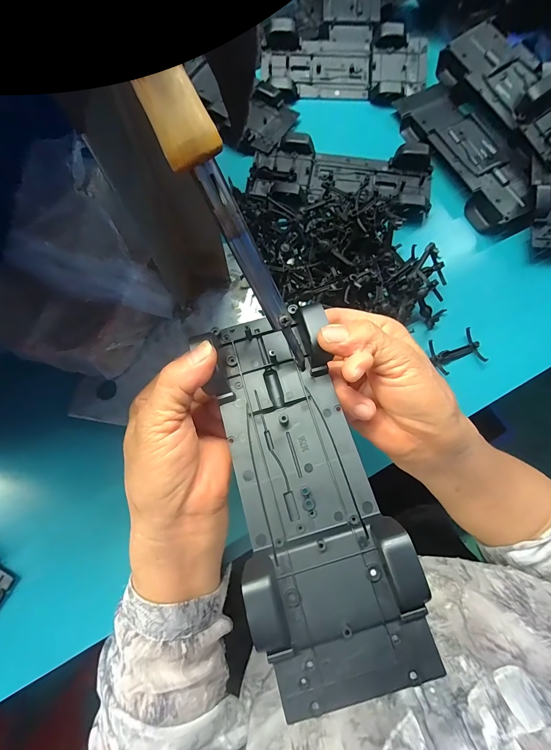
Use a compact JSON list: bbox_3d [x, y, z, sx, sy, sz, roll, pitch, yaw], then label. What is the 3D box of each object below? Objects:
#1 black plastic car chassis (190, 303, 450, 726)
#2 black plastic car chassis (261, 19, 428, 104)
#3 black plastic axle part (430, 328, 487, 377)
[{"bbox_3d":[0.013,0.051,0.171,0.074,0.024,0.191,-15,68,-4],"label":"black plastic car chassis"},{"bbox_3d":[0.083,-0.380,0.393,0.192,0.030,0.095,4,78,0],"label":"black plastic car chassis"},{"bbox_3d":[0.170,-0.022,0.309,0.050,0.013,0.034,-20,78,-4],"label":"black plastic axle part"}]

